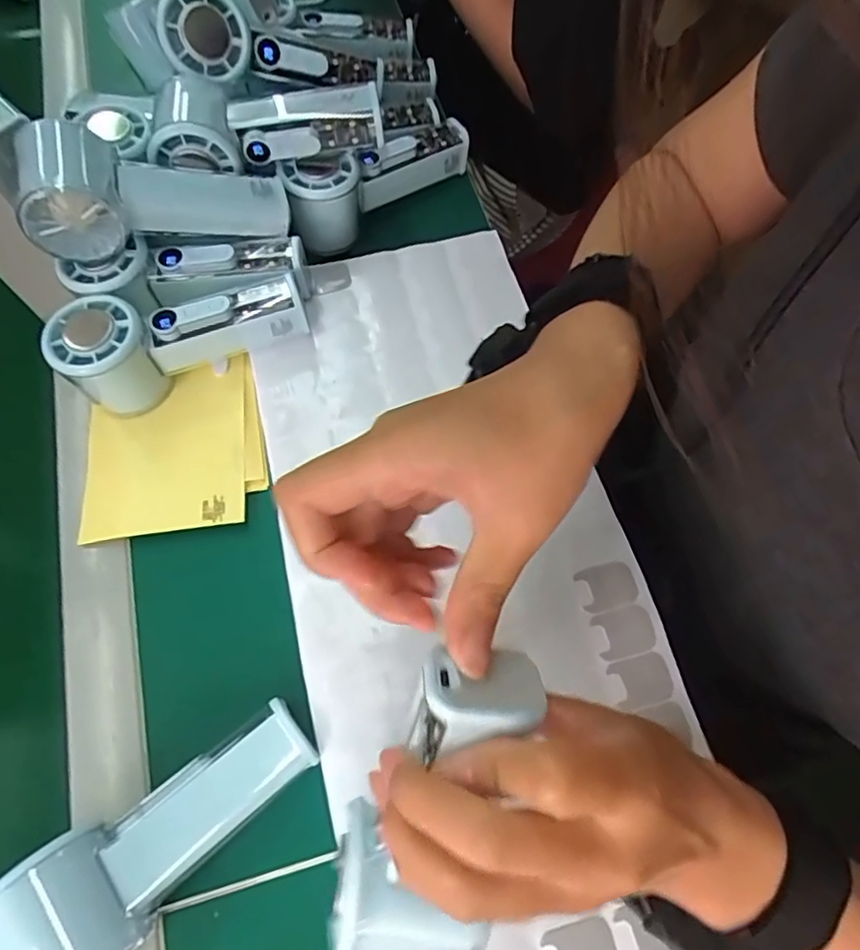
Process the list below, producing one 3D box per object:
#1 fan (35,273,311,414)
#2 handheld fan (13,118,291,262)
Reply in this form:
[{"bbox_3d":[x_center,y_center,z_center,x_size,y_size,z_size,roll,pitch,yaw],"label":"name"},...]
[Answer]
[{"bbox_3d":[-0.158,-0.088,0.384,0.153,0.056,0.062,-12,68,-4],"label":"fan"},{"bbox_3d":[-0.173,-0.183,0.376,0.150,0.054,0.063,-11,67,-25],"label":"handheld fan"}]

